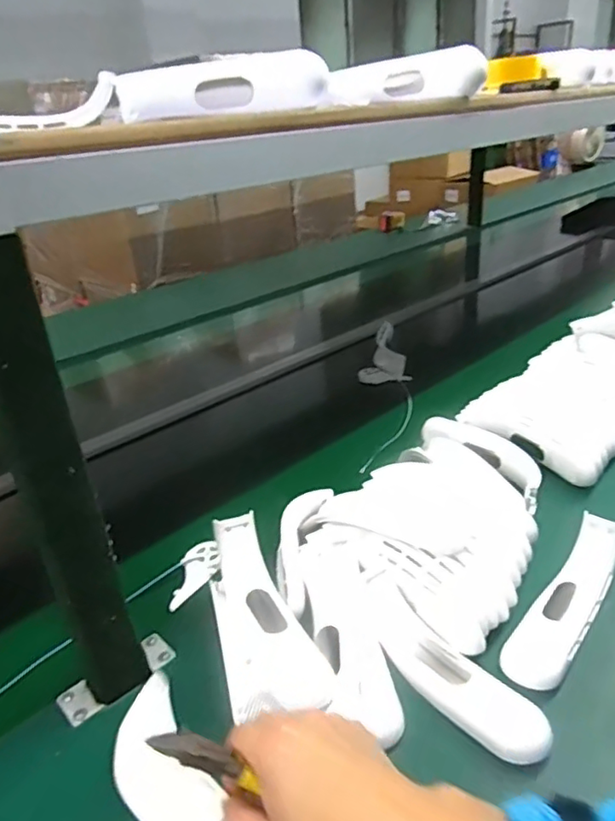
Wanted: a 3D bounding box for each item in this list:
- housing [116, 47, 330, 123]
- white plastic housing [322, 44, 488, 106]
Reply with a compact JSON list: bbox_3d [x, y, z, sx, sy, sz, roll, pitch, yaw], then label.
[{"bbox_3d":[-0.083,-0.320,0.582,0.202,0.046,0.060,-6,28,0],"label":"housing"},{"bbox_3d":[0.125,-0.402,0.710,0.177,0.051,0.046,7,30,23],"label":"white plastic housing"}]

